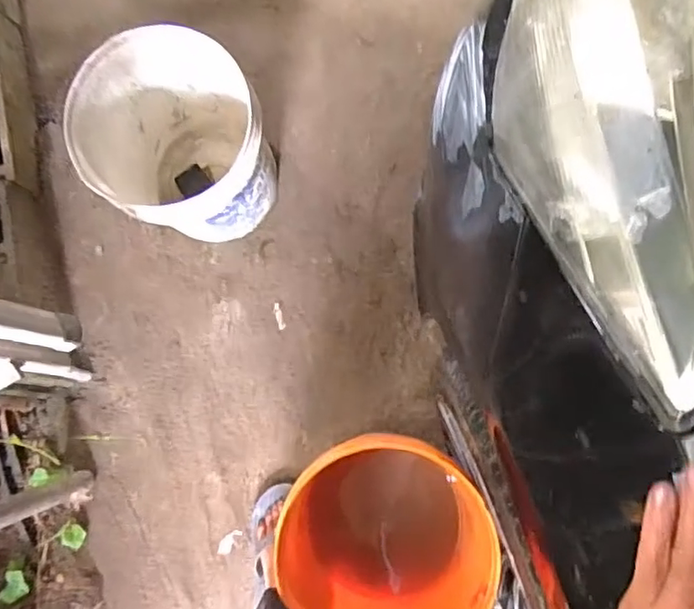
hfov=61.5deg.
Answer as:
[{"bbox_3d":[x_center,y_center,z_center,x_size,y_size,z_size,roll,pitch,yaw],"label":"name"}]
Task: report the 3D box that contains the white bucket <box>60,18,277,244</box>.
[{"bbox_3d":[-0.285,-0.267,1.024,0.290,0.327,0.274,-2,77,8],"label":"white bucket"}]

